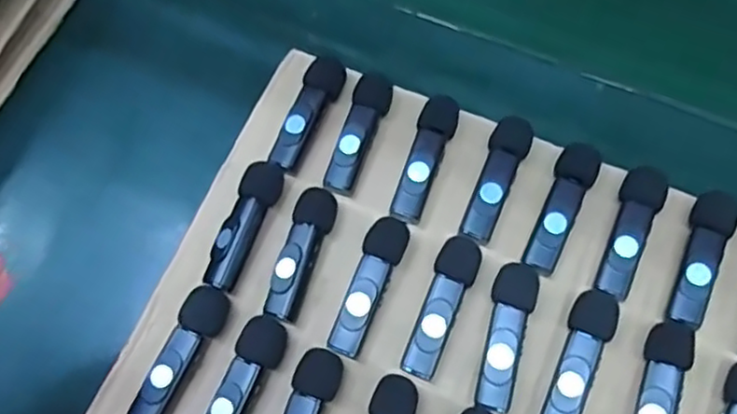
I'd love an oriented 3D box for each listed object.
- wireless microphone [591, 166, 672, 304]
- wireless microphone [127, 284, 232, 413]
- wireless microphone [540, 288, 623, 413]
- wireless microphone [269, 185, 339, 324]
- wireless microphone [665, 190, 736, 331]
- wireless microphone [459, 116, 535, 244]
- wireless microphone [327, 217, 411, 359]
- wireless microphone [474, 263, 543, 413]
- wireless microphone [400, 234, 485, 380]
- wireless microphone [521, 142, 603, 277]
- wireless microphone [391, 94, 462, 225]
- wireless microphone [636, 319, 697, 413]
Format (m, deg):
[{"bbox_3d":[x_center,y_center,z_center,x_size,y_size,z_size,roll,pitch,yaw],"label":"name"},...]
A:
[{"bbox_3d":[0.119,0.012,0.307,0.019,0.017,0.063,25,70,12],"label":"wireless microphone"},{"bbox_3d":[-0.085,0.067,0.301,0.017,0.016,0.066,24,70,11],"label":"wireless microphone"},{"bbox_3d":[0.091,0.068,0.288,0.019,0.015,0.065,22,70,10],"label":"wireless microphone"},{"bbox_3d":[-0.031,0.021,0.311,0.018,0.013,0.063,17,69,9],"label":"wireless microphone"},{"bbox_3d":[0.149,0.023,0.300,0.018,0.016,0.064,24,70,11],"label":"wireless microphone"},{"bbox_3d":[0.061,-0.013,0.319,0.018,0.014,0.064,22,70,10],"label":"wireless microphone"},{"bbox_3d":[0.000,0.036,0.305,0.018,0.016,0.064,21,70,10],"label":"wireless microphone"},{"bbox_3d":[0.059,0.057,0.293,0.019,0.013,0.063,17,69,9],"label":"wireless microphone"},{"bbox_3d":[0.033,0.044,0.300,0.019,0.018,0.066,23,70,11],"label":"wireless microphone"},{"bbox_3d":[0.089,0.001,0.311,0.018,0.017,0.065,25,70,11],"label":"wireless microphone"},{"bbox_3d":[0.027,-0.023,0.325,0.018,0.016,0.063,20,69,10],"label":"wireless microphone"},{"bbox_3d":[0.121,0.079,0.280,0.018,0.017,0.065,21,70,10],"label":"wireless microphone"}]

